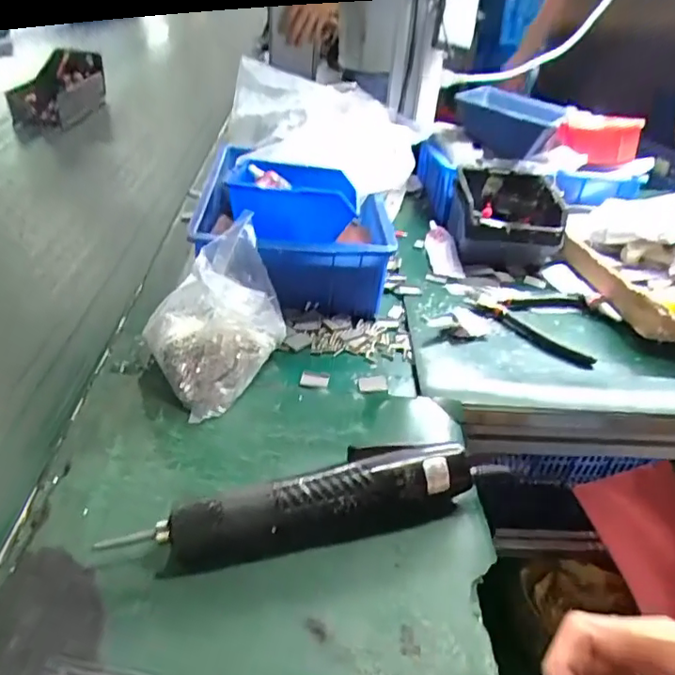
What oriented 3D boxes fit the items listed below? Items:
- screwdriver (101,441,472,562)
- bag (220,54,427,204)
[{"bbox_3d":[-0.019,0.107,0.353,0.234,0.040,0.044,-6,36,-18],"label":"screwdriver"},{"bbox_3d":[-0.035,-0.305,0.830,0.237,0.182,0.240,-2,35,-13],"label":"bag"}]

